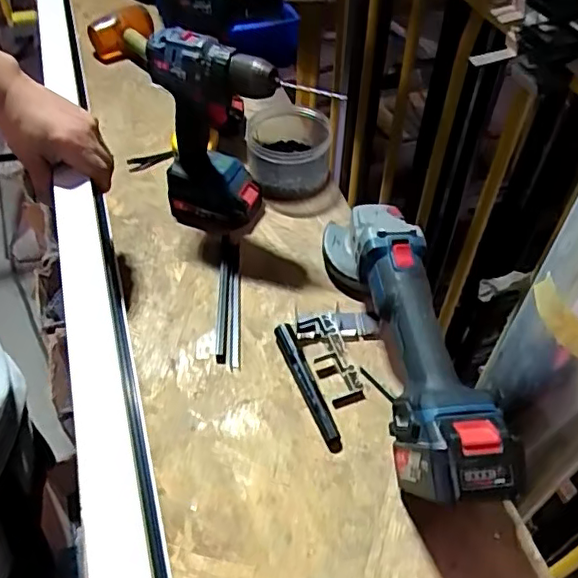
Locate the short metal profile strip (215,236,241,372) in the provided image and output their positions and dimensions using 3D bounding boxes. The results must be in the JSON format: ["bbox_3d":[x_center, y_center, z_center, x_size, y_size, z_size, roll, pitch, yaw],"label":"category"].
[{"bbox_3d":[-0.070,0.012,0.674,0.026,0.013,0.197,-2,51,-3],"label":"short metal profile strip"}]

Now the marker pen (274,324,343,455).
[{"bbox_3d":[0.020,0.098,0.586,0.019,0.018,0.144,-16,53,-14],"label":"marker pen"}]

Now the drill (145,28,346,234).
[{"bbox_3d":[-0.081,-0.178,0.690,0.168,0.223,0.075,15,52,11],"label":"drill"}]

